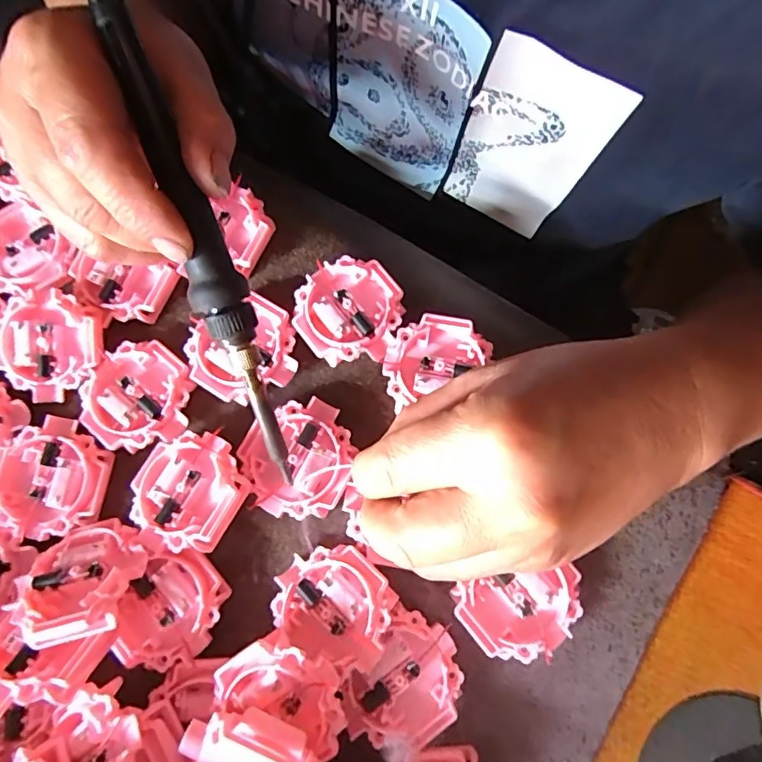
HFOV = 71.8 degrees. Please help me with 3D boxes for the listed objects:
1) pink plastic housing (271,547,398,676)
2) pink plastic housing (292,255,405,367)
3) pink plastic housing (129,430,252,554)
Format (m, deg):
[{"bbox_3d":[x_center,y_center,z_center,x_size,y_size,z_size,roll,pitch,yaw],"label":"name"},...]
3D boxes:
[{"bbox_3d":[-0.022,0.094,0.225,0.053,0.014,0.044,12,68,23],"label":"pink plastic housing"},{"bbox_3d":[-0.016,-0.034,0.265,0.051,0.018,0.052,-1,76,2],"label":"pink plastic housing"},{"bbox_3d":[-0.087,0.047,0.237,0.050,0.017,0.048,19,77,7],"label":"pink plastic housing"}]

